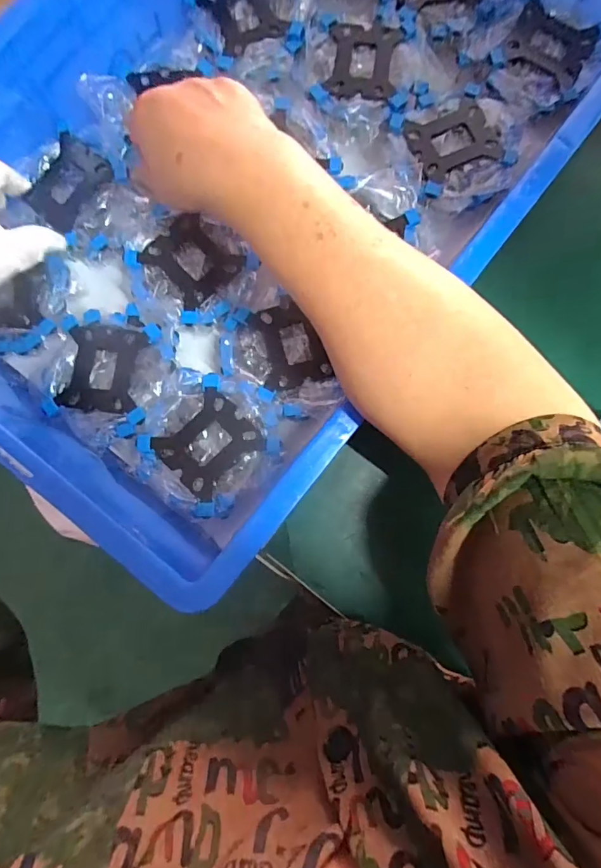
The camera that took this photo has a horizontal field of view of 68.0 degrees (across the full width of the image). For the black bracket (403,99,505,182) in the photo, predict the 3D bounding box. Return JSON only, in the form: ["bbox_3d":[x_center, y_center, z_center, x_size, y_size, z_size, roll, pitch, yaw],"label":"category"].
[{"bbox_3d":[0.138,-0.262,0.397,0.076,0.006,0.062,-21,87,0],"label":"black bracket"}]

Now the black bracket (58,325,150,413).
[{"bbox_3d":[-0.166,-0.056,0.377,0.064,0.006,0.073,6,82,7],"label":"black bracket"}]

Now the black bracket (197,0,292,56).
[{"bbox_3d":[-0.053,-0.392,0.413,0.064,0.008,0.070,-22,87,0],"label":"black bracket"}]

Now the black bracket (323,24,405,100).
[{"bbox_3d":[0.057,-0.341,0.408,0.063,0.004,0.071,9,87,2],"label":"black bracket"}]

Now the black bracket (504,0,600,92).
[{"bbox_3d":[0.227,-0.354,0.404,0.070,0.006,0.071,28,88,3],"label":"black bracket"}]

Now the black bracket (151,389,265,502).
[{"bbox_3d":[-0.075,0.008,0.366,0.073,0.005,0.065,-45,87,-1],"label":"black bracket"}]

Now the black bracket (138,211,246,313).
[{"bbox_3d":[-0.095,-0.152,0.389,0.064,0.005,0.071,-43,87,-1],"label":"black bracket"}]

